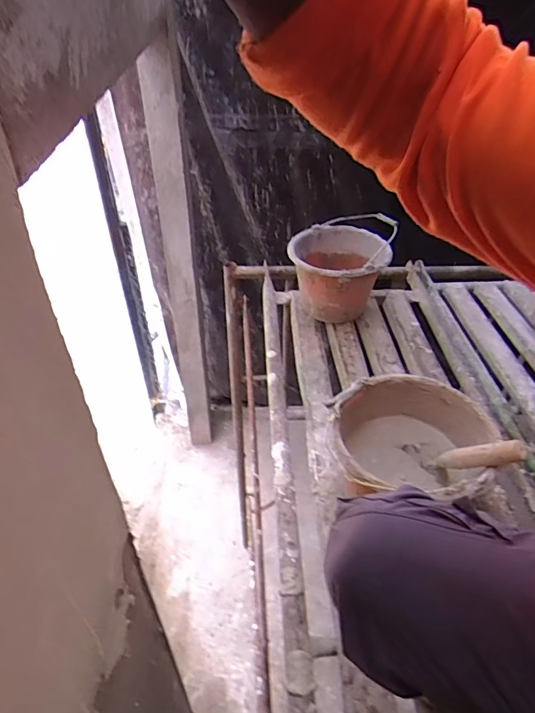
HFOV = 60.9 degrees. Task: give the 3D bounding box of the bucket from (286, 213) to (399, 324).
[{"bbox_3d":[0.200,-0.234,1.321,0.265,0.218,0.265,1,41,-1],"label":"bucket"}]

